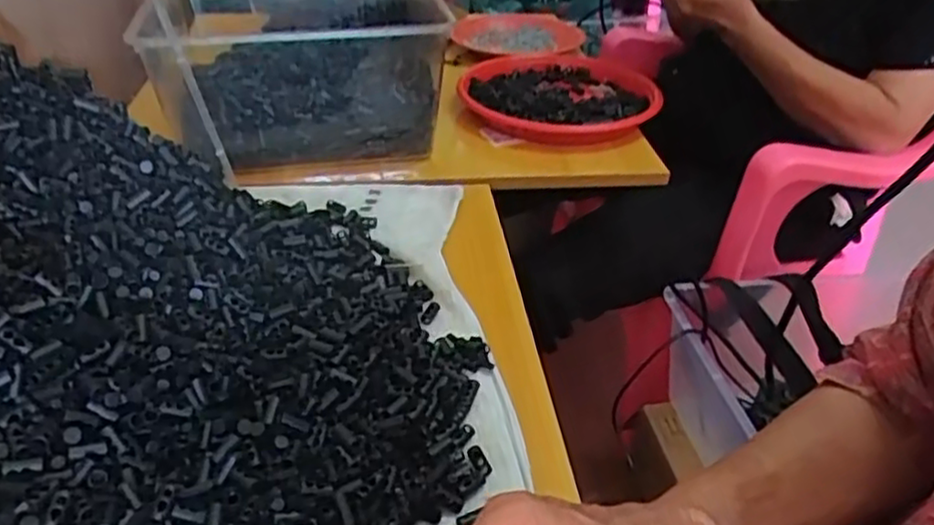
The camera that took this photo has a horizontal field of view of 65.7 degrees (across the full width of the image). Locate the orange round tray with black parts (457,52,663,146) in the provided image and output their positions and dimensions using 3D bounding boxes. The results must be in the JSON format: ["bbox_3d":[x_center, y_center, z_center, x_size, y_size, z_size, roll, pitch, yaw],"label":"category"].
[{"bbox_3d":[0.114,-0.219,0.920,0.236,0.027,0.277,1,34,-3],"label":"orange round tray with black parts"}]

